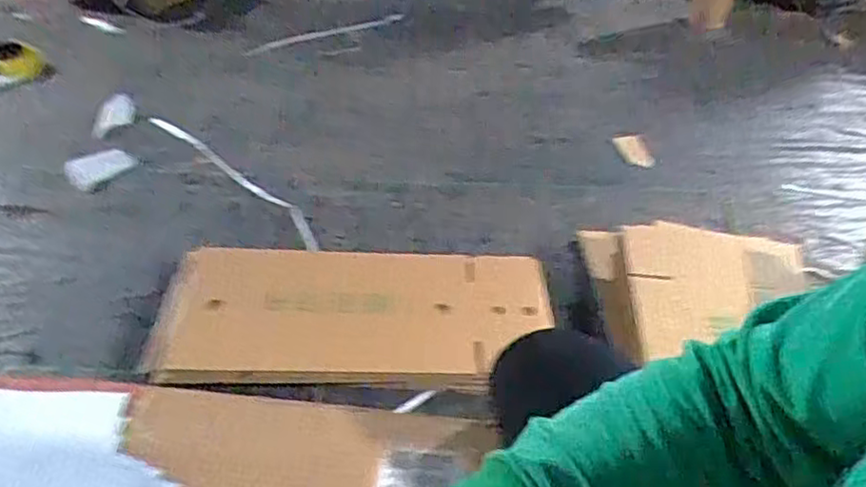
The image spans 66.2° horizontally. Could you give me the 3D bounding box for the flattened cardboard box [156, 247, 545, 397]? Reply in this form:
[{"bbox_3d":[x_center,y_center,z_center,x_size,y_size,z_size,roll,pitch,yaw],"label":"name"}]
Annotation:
[{"bbox_3d":[-0.111,0.105,1.039,0.604,0.044,0.259,3,51,-6],"label":"flattened cardboard box"}]

